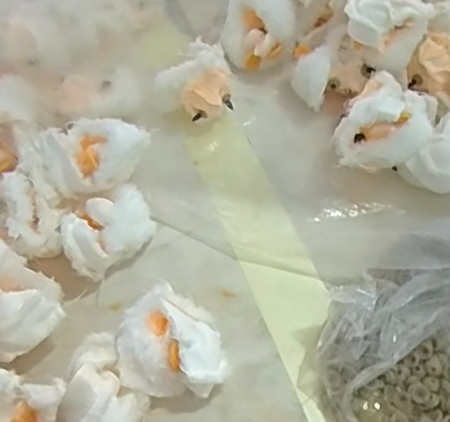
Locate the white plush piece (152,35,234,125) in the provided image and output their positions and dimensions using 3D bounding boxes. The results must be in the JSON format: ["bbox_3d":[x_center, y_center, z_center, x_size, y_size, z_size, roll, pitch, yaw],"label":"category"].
[{"bbox_3d":[-0.020,-0.085,0.409,0.053,0.059,0.034,-8,60,-5],"label":"white plush piece"}]

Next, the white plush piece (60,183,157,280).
[{"bbox_3d":[-0.070,0.012,0.349,0.056,0.043,0.033,-36,66,-19],"label":"white plush piece"}]

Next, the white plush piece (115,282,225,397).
[{"bbox_3d":[-0.027,0.073,0.313,0.055,0.037,0.051,7,60,4],"label":"white plush piece"}]

